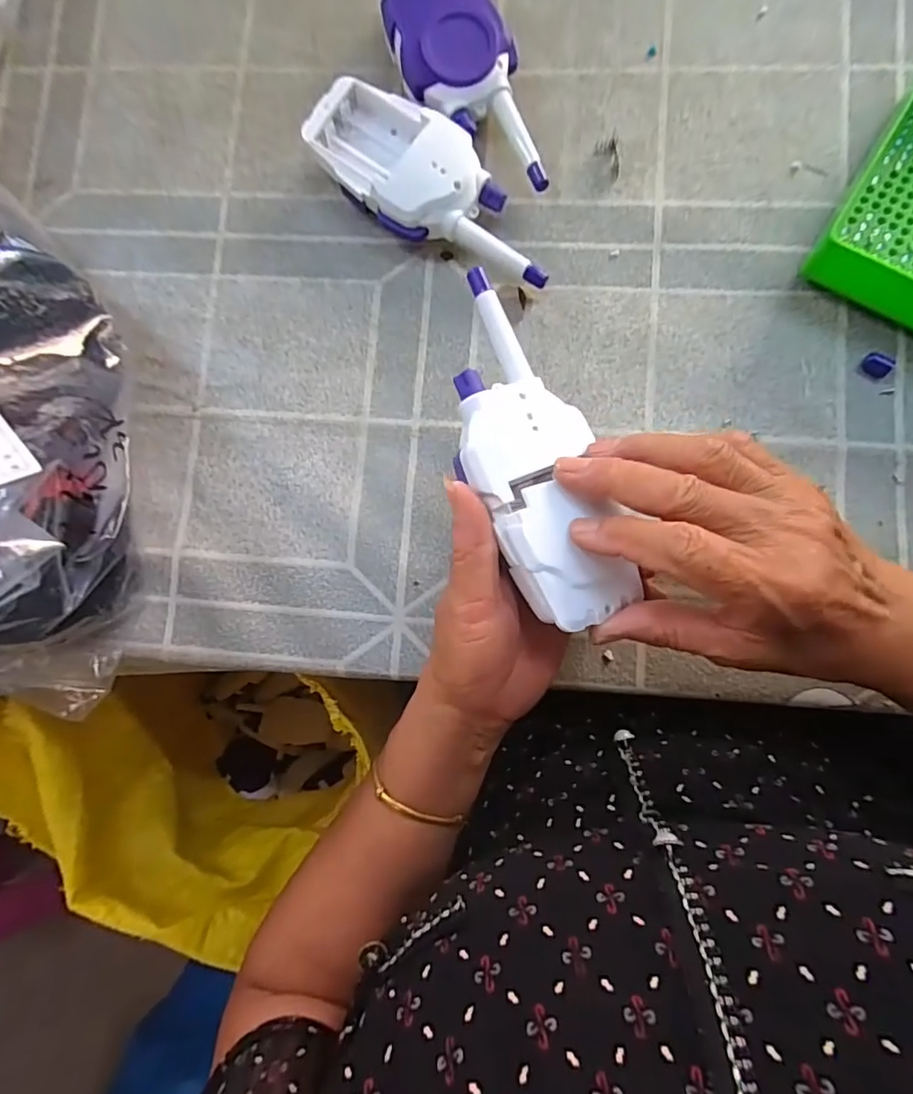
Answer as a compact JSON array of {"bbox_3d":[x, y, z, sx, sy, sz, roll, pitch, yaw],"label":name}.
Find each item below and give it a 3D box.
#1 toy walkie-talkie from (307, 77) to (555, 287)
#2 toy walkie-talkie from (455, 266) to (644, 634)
[{"bbox_3d":[-0.013,-0.207,0.307,0.153,0.032,0.064,31,90,5],"label":"toy walkie-talkie"},{"bbox_3d":[0.032,-0.046,0.238,0.059,0.025,0.163,-17,83,4],"label":"toy walkie-talkie"}]

